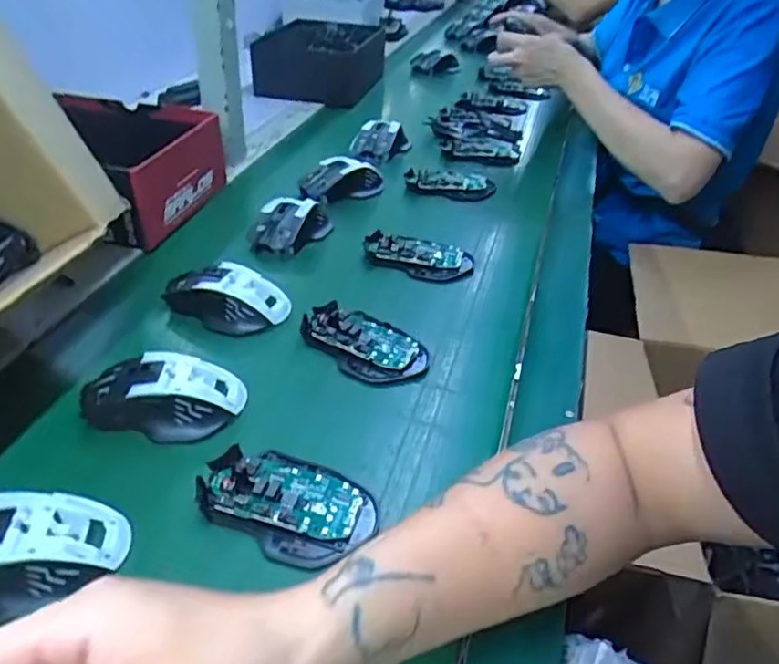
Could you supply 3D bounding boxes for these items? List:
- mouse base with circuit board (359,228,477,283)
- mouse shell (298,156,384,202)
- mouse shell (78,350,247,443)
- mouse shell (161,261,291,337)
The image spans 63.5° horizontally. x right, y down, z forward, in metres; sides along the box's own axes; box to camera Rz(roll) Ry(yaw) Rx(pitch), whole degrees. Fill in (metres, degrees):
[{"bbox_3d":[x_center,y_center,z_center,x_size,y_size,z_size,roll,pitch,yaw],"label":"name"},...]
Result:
[{"bbox_3d":[0.030,-0.084,0.680,0.116,0.026,0.058,19,39,16],"label":"mouse base with circuit board"},{"bbox_3d":[-0.060,-0.193,0.801,0.101,0.045,0.053,-10,40,-20],"label":"mouse shell"},{"bbox_3d":[-0.168,0.047,0.468,0.113,0.036,0.059,0,38,-8],"label":"mouse shell"},{"bbox_3d":[-0.149,-0.031,0.572,0.107,0.039,0.054,9,37,4],"label":"mouse shell"}]

